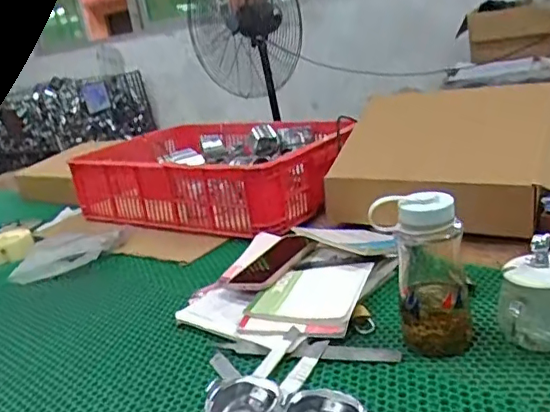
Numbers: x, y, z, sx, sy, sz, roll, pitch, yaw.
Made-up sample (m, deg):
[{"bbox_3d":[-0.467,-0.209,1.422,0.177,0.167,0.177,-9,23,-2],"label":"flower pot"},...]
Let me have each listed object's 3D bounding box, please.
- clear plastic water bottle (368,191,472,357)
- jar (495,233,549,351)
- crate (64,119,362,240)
[{"bbox_3d":[0.168,0.077,0.644,0.101,0.185,0.067,-3,18,13],"label":"clear plastic water bottle"},{"bbox_3d":[0.301,0.099,0.630,0.090,0.118,0.108,2,19,28],"label":"jar"},{"bbox_3d":[-0.135,-0.081,1.289,0.646,0.143,0.384,5,21,36],"label":"crate"}]

